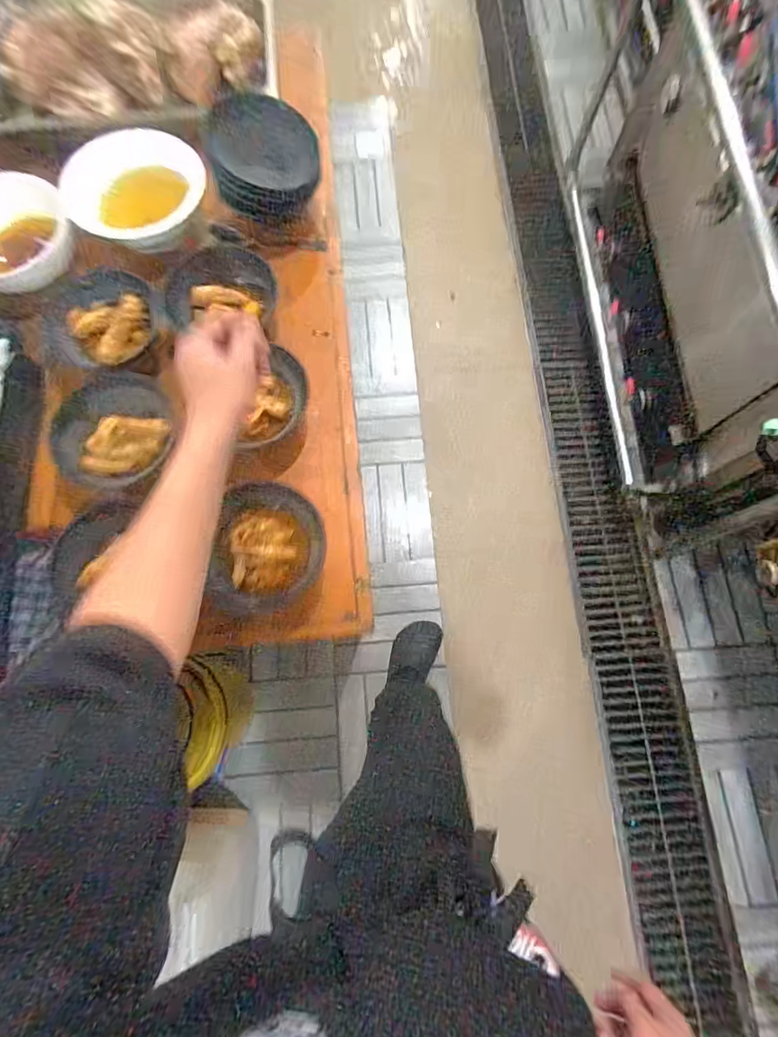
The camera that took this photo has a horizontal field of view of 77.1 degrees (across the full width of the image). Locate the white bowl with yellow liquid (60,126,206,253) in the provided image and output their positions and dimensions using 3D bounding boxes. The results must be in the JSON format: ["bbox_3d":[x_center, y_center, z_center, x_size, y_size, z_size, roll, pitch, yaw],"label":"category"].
[{"bbox_3d":[-0.418,-0.550,0.816,0.197,0.064,0.221,30,78,8],"label":"white bowl with yellow liquid"}]

